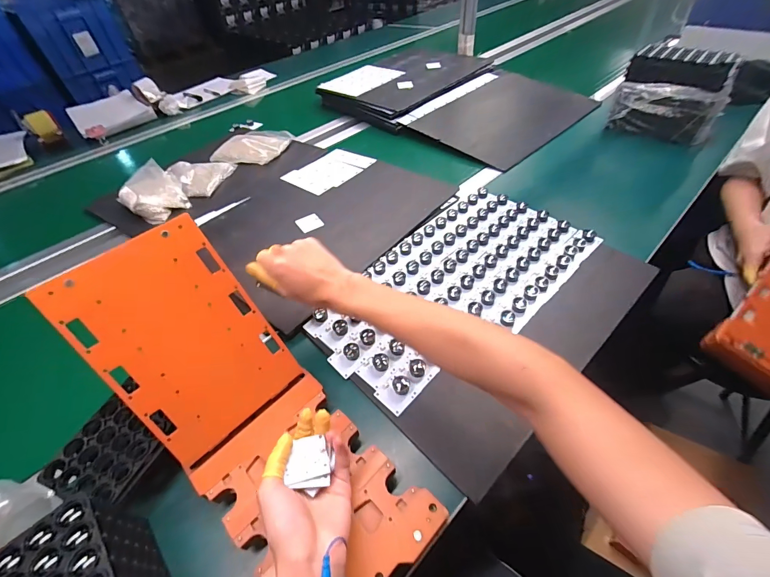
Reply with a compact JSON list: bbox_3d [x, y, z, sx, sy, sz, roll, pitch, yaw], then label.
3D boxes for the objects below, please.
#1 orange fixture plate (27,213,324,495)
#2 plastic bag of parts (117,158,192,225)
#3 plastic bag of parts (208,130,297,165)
[{"bbox_3d":[-0.208,0.069,0.398,0.158,0.262,0.020,-40,17,-27],"label":"orange fixture plate"},{"bbox_3d":[-0.539,-0.222,0.825,0.122,0.056,0.162,-38,54,-26],"label":"plastic bag of parts"},{"bbox_3d":[-0.350,-0.391,0.972,0.169,0.033,0.171,9,49,14],"label":"plastic bag of parts"}]

